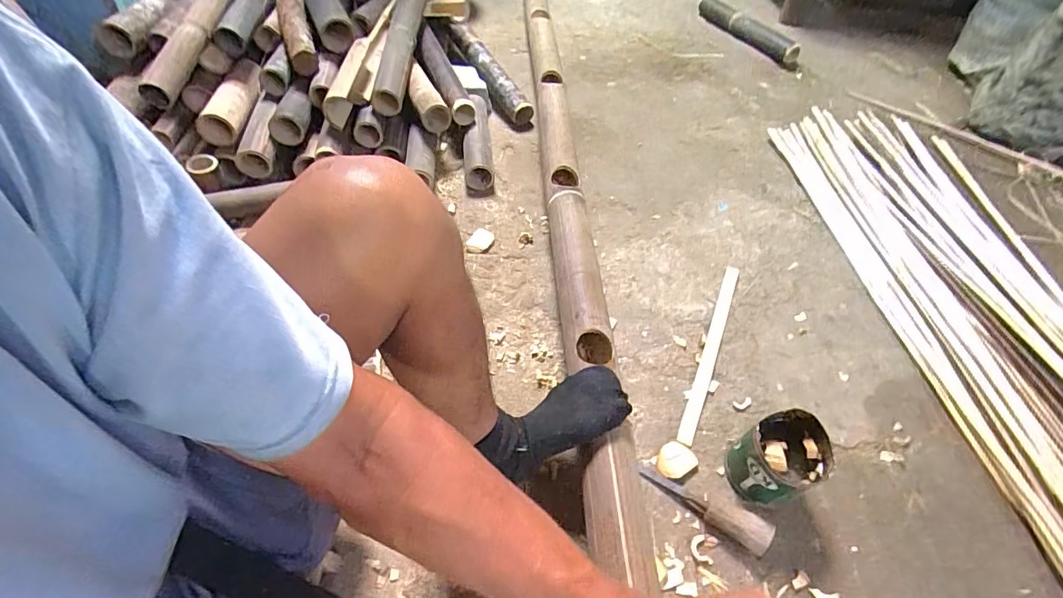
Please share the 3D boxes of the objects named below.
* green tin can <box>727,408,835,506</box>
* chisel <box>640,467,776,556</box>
[{"bbox_3d":[0.343,0.222,0.658,0.109,0.105,0.095,-16,53,-15],"label":"green tin can"},{"bbox_3d":[0.238,0.286,0.662,0.181,0.030,0.042,22,52,31],"label":"chisel"}]

